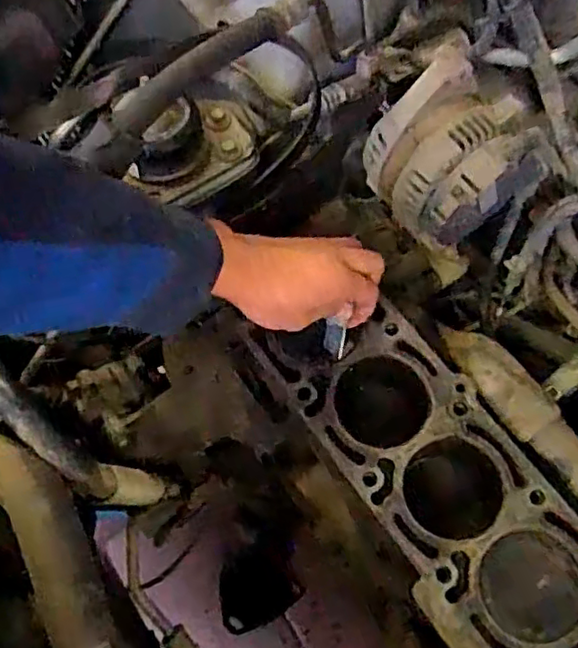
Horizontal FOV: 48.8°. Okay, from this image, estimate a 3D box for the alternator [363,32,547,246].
[{"bbox_3d":[0.165,-0.172,0.636,0.139,0.132,0.139,-40,72,-16],"label":"alternator"}]

